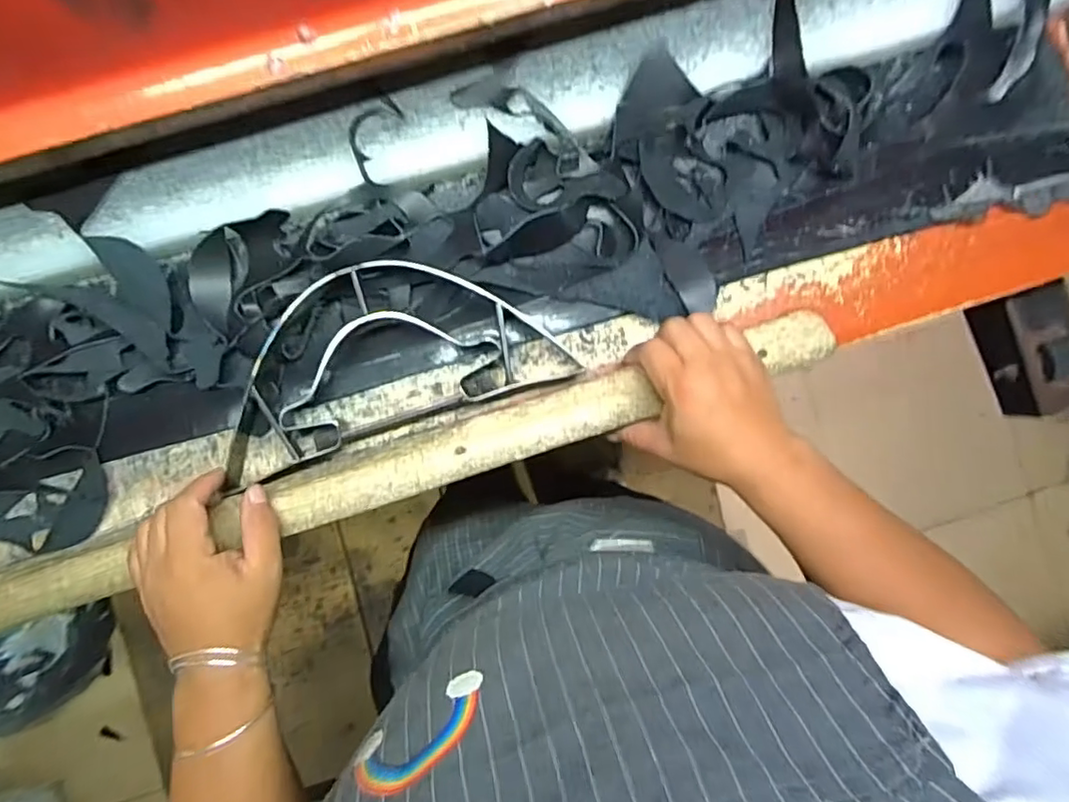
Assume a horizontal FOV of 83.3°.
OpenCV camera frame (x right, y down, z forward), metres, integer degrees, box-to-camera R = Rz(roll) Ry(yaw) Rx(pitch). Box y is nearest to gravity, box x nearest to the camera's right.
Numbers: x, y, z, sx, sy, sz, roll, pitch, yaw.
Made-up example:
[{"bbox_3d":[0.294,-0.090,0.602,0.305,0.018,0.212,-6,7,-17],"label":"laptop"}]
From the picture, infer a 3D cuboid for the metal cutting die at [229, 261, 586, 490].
[{"bbox_3d":[-0.114,-0.037,0.447,0.270,0.040,0.124,-19,97,-3],"label":"metal cutting die"}]

